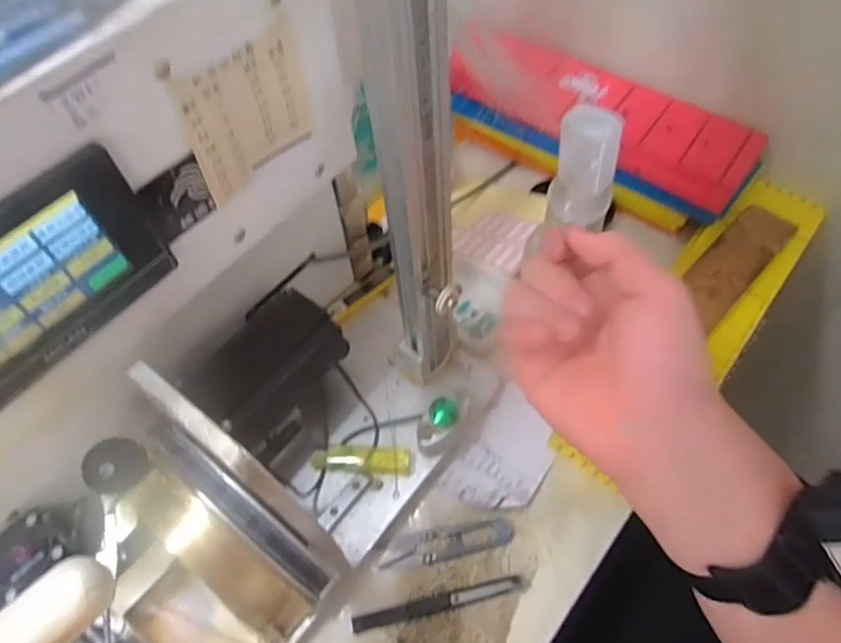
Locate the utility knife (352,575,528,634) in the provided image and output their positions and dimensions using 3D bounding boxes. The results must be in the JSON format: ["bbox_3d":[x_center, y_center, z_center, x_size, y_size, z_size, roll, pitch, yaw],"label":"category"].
[{"bbox_3d":[0.014,0.201,0.416,0.125,0.004,0.011,-13,58,-5],"label":"utility knife"}]

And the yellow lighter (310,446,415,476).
[{"bbox_3d":[-0.044,0.106,0.449,0.077,0.012,0.018,2,58,4],"label":"yellow lighter"}]

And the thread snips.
[{"bbox_3d":[0.020,0.166,0.438,0.099,0.005,0.023,-13,58,-5],"label":"thread snips"}]

